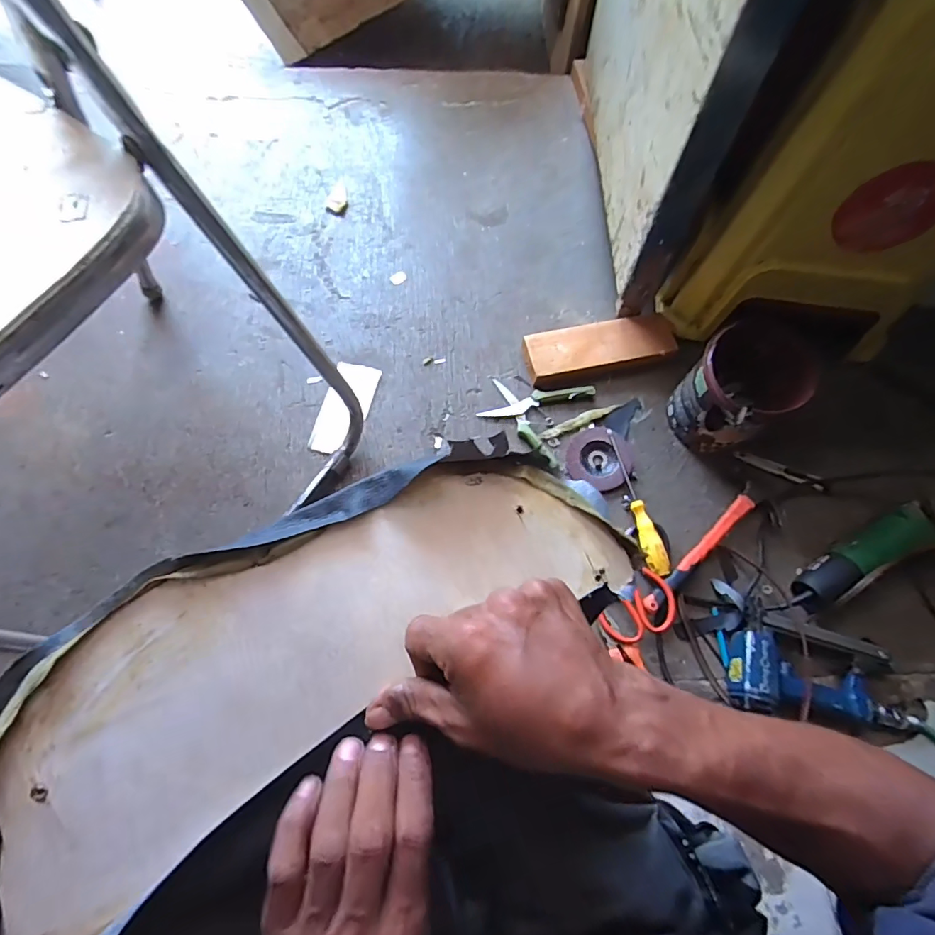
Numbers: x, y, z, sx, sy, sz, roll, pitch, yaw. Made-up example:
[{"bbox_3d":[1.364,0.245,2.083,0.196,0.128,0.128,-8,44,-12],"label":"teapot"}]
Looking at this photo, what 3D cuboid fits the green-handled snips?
[{"bbox_3d":[0.103,-0.093,0.778,0.146,0.016,0.142,26,72,8],"label":"green-handled snips"}]

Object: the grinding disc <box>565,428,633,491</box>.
[{"bbox_3d":[0.202,-0.015,0.756,0.098,0.015,0.087,21,71,6],"label":"grinding disc"}]

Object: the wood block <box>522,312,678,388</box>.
[{"bbox_3d":[0.215,-0.193,0.806,0.245,0.039,0.090,-12,71,-5],"label":"wood block"}]

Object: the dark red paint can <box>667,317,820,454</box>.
[{"bbox_3d":[0.388,-0.112,0.714,0.156,0.174,0.137,-39,75,-13],"label":"dark red paint can"}]

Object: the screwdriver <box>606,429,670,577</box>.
[{"bbox_3d":[0.244,0.049,0.727,0.031,0.022,0.221,-14,71,-6],"label":"screwdriver"}]

